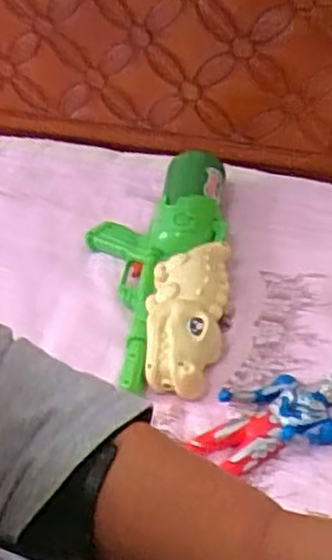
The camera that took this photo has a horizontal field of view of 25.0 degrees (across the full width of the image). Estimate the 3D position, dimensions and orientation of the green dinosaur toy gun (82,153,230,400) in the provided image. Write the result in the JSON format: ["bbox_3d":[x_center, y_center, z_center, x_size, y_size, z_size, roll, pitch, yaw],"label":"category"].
[{"bbox_3d":[-0.010,-0.029,0.849,0.161,0.056,0.366,-1,41,2],"label":"green dinosaur toy gun"}]

